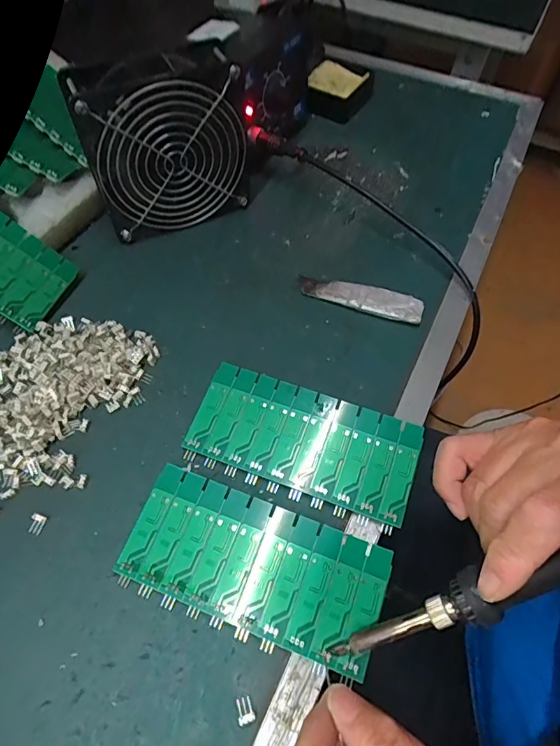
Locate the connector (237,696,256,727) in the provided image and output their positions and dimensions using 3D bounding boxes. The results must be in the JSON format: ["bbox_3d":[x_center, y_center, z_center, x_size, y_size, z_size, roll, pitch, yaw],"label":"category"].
[{"bbox_3d":[-0.017,0.162,0.216,0.008,0.004,0.010,-16,60,-11],"label":"connector"}]

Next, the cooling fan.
[{"bbox_3d":[-0.086,-0.171,0.348,0.119,0.121,0.044,-22,61,-15],"label":"cooling fan"}]

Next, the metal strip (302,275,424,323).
[{"bbox_3d":[0.063,-0.059,0.348,0.095,0.010,0.022,18,59,9],"label":"metal strip"}]

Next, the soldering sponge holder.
[{"bbox_3d":[0.064,-0.305,0.484,0.053,0.029,0.081,22,60,12],"label":"soldering sponge holder"}]

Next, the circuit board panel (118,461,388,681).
[{"bbox_3d":[-0.014,0.102,0.243,0.137,0.012,0.061,18,56,10],"label":"circuit board panel"}]

